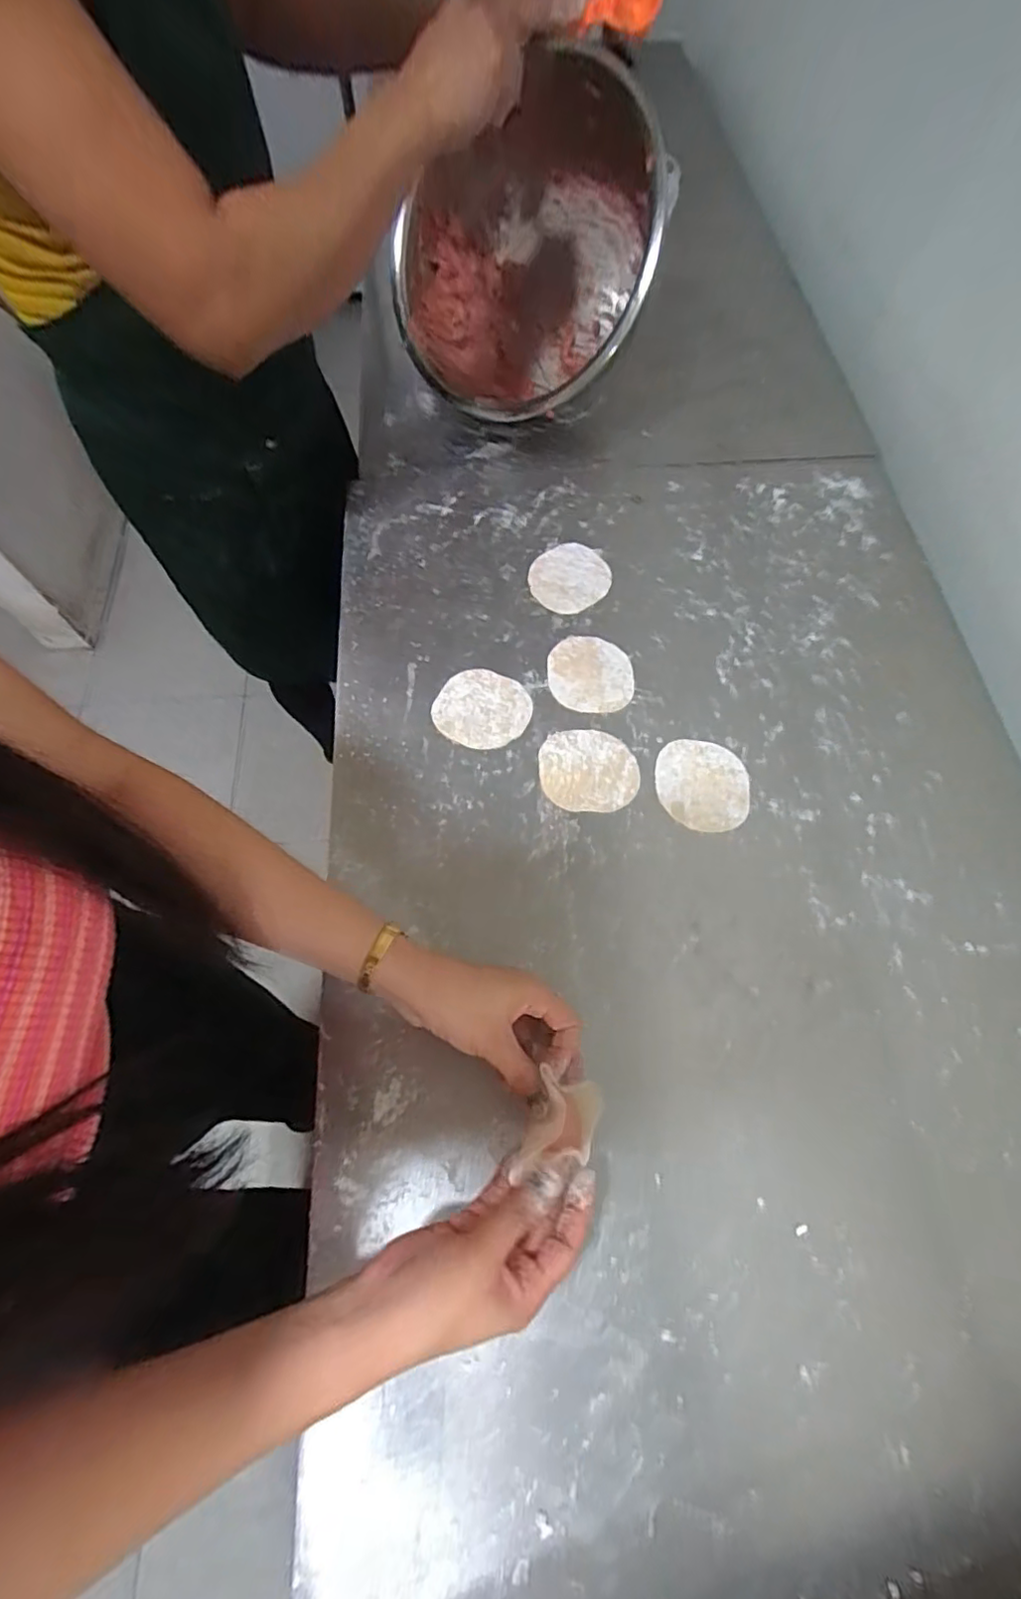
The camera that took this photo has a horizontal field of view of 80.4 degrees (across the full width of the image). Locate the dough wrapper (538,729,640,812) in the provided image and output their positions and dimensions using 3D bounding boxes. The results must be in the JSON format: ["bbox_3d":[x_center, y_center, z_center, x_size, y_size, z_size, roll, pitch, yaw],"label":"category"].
[{"bbox_3d":[0.069,-0.027,0.532,0.085,0.004,0.078,3,67,1],"label":"dough wrapper"}]

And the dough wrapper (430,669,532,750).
[{"bbox_3d":[-0.026,-0.084,0.556,0.083,0.004,0.077,0,67,0],"label":"dough wrapper"}]

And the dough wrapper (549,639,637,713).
[{"bbox_3d":[0.076,-0.119,0.573,0.079,0.006,0.080,4,71,3],"label":"dough wrapper"}]

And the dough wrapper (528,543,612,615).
[{"bbox_3d":[0.062,-0.230,0.624,0.078,0.006,0.087,36,71,11],"label":"dough wrapper"}]

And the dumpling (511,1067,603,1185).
[{"bbox_3d":[0.030,0.203,0.374,0.042,0.025,0.060,17,68,7],"label":"dumpling"}]

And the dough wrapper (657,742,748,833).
[{"bbox_3d":[0.168,-0.013,0.530,0.078,0.004,0.083,0,67,0],"label":"dough wrapper"}]

